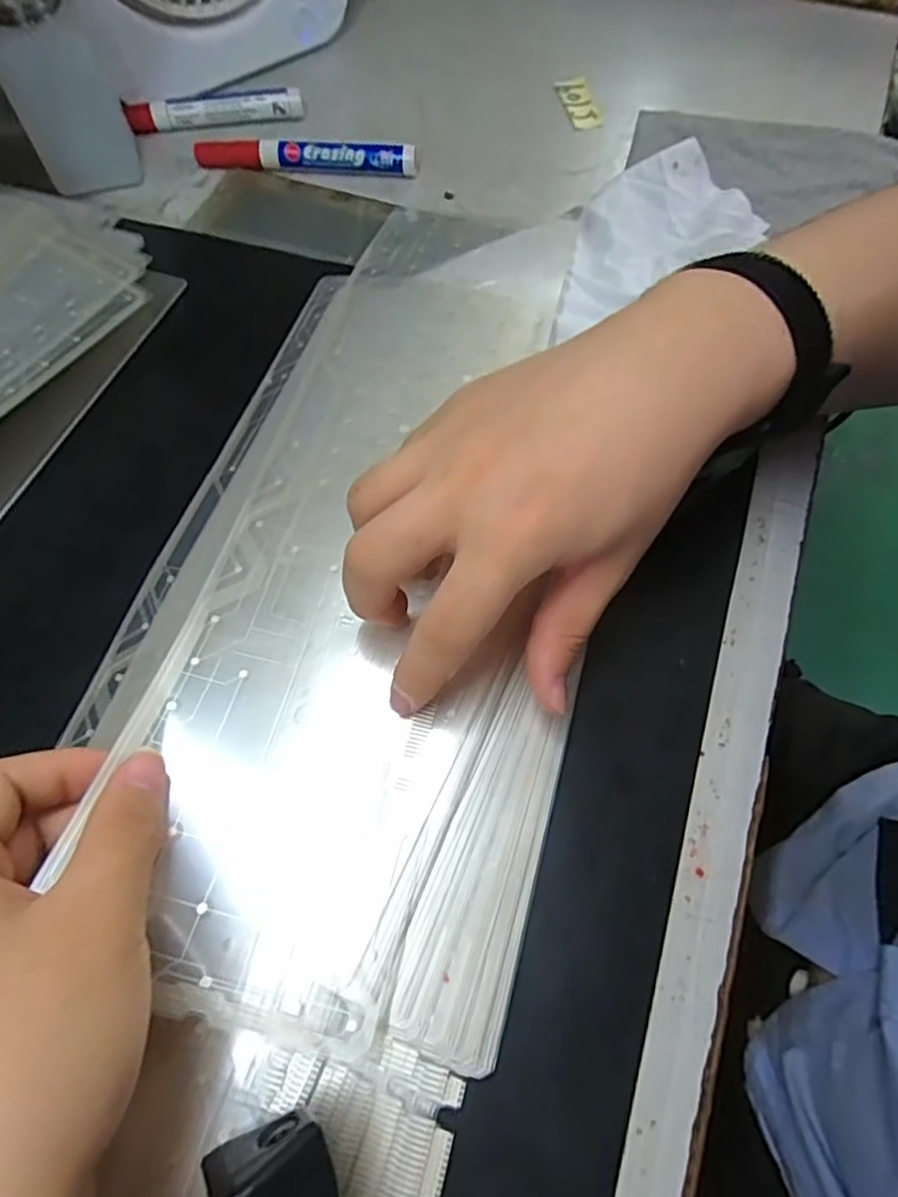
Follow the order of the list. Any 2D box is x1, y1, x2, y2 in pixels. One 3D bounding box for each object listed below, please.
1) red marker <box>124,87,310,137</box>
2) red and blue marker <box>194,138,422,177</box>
[{"bbox_3d":[-0.152,-0.317,0.414,0.111,0.016,0.015,-10,64,-3],"label":"red marker"},{"bbox_3d":[-0.089,-0.273,0.395,0.136,0.017,0.012,6,64,4],"label":"red and blue marker"}]

